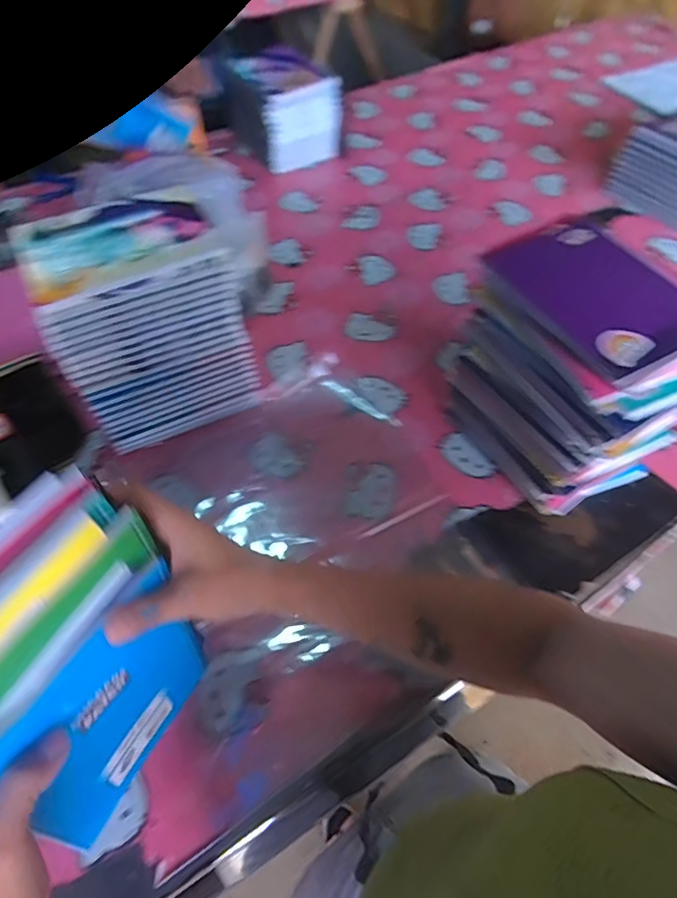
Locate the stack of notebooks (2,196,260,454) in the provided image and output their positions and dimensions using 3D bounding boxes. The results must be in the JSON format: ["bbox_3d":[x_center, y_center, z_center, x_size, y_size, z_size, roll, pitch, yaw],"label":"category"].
[{"bbox_3d":[-0.234,-0.155,0.652,0.202,0.238,0.161,-21,58,-13],"label":"stack of notebooks"}]

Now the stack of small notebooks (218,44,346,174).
[{"bbox_3d":[-0.121,-0.704,1.072,0.180,0.151,0.220,-27,59,-16],"label":"stack of small notebooks"}]

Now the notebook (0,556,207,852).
[{"bbox_3d":[-0.151,0.178,0.348,0.015,0.188,0.152,22,54,20],"label":"notebook"}]

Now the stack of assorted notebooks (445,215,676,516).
[{"bbox_3d":[0.265,-0.084,0.607,0.170,0.241,0.246,-29,60,-17],"label":"stack of assorted notebooks"}]

